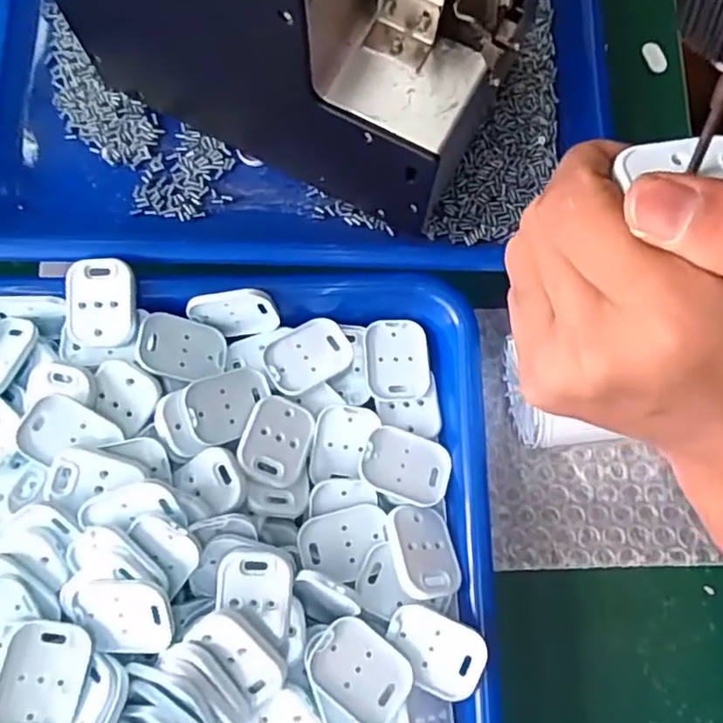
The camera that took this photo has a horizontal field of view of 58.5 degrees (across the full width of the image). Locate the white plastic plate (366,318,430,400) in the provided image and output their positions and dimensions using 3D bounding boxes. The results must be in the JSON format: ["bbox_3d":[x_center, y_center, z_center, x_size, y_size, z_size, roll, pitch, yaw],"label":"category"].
[{"bbox_3d":[0.017,-0.002,0.305,0.030,0.005,0.039,-2,77,-1],"label":"white plastic plate"}]

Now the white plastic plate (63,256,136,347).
[{"bbox_3d":[-0.116,-0.026,0.287,0.030,0.004,0.039,-5,88,-4],"label":"white plastic plate"}]

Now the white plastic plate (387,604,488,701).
[{"bbox_3d":[0.029,0.117,0.260,0.039,0.004,0.029,21,86,11],"label":"white plastic plate"}]

